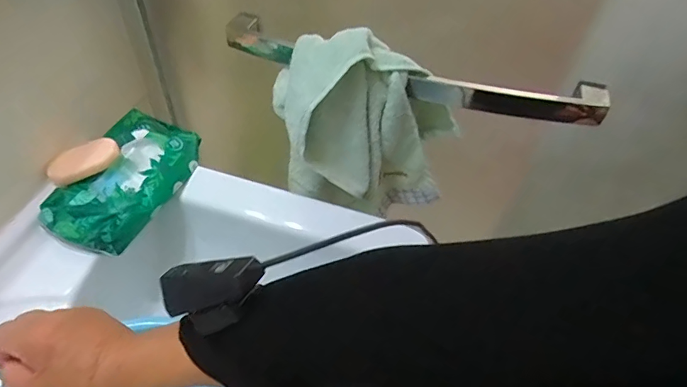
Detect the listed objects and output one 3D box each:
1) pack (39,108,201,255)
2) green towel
[{"bbox_3d":[-0.280,-0.022,0.615,0.130,0.051,0.214,19,49,13],"label":"pack"},{"bbox_3d":[0.026,-0.083,0.604,0.220,0.226,0.111,0,47,-4],"label":"green towel"}]

